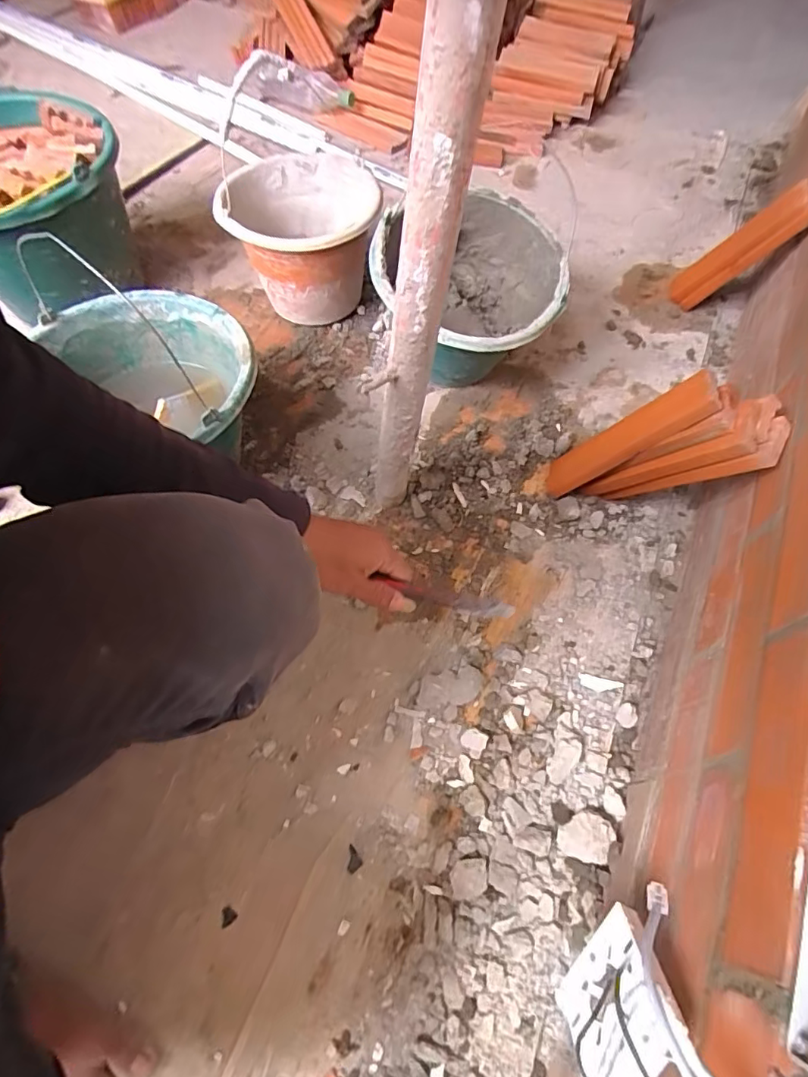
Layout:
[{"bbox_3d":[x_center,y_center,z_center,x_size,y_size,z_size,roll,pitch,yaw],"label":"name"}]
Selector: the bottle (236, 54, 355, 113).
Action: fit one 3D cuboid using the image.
[{"bbox_3d":[-0.250,-1.080,1.235,0.281,0.088,0.081,11,61,3],"label":"bottle"}]

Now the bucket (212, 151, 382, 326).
[{"bbox_3d":[-0.167,-0.484,0.861,0.238,0.186,0.257,2,61,-1],"label":"bucket"}]

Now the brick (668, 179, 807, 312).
[{"bbox_3d":[0.555,-0.470,0.857,0.055,0.239,0.043,37,62,-14],"label":"brick"}]

